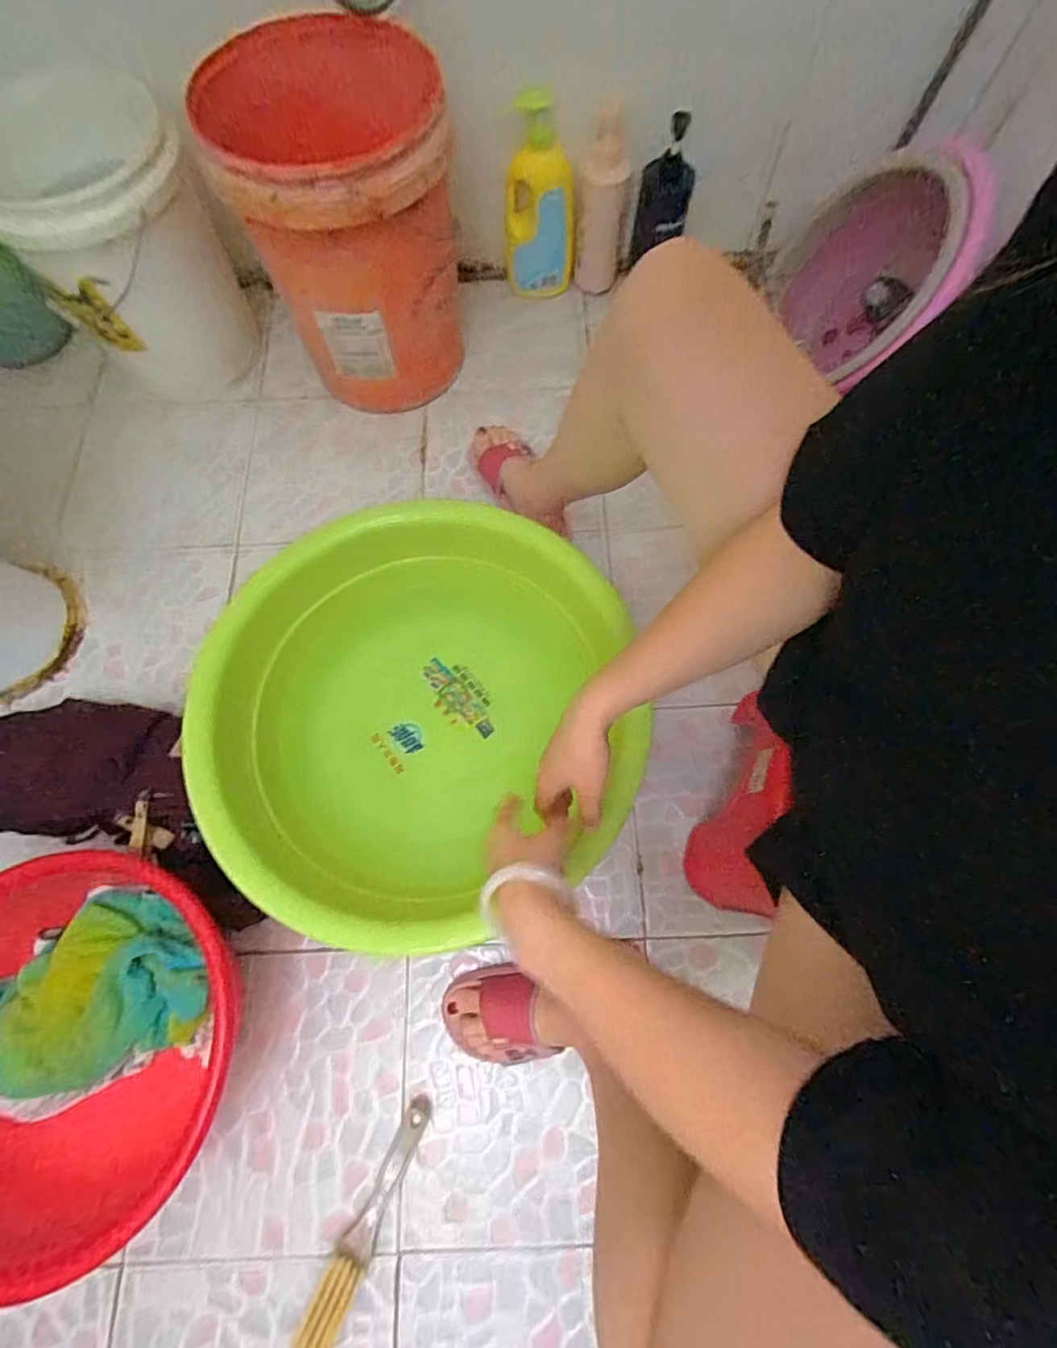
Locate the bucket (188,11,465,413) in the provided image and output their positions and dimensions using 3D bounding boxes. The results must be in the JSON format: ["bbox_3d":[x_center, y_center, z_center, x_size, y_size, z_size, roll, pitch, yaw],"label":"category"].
[{"bbox_3d":[-0.258,-0.678,0.858,0.299,0.381,0.370,-13,71,-5],"label":"bucket"}]

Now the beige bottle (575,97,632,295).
[{"bbox_3d":[0.135,-0.850,0.992,0.087,0.262,0.063,5,70,3],"label":"beige bottle"}]

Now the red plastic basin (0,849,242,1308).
[{"bbox_3d":[-0.491,0.390,0.588,0.375,0.143,0.315,24,72,8],"label":"red plastic basin"}]

